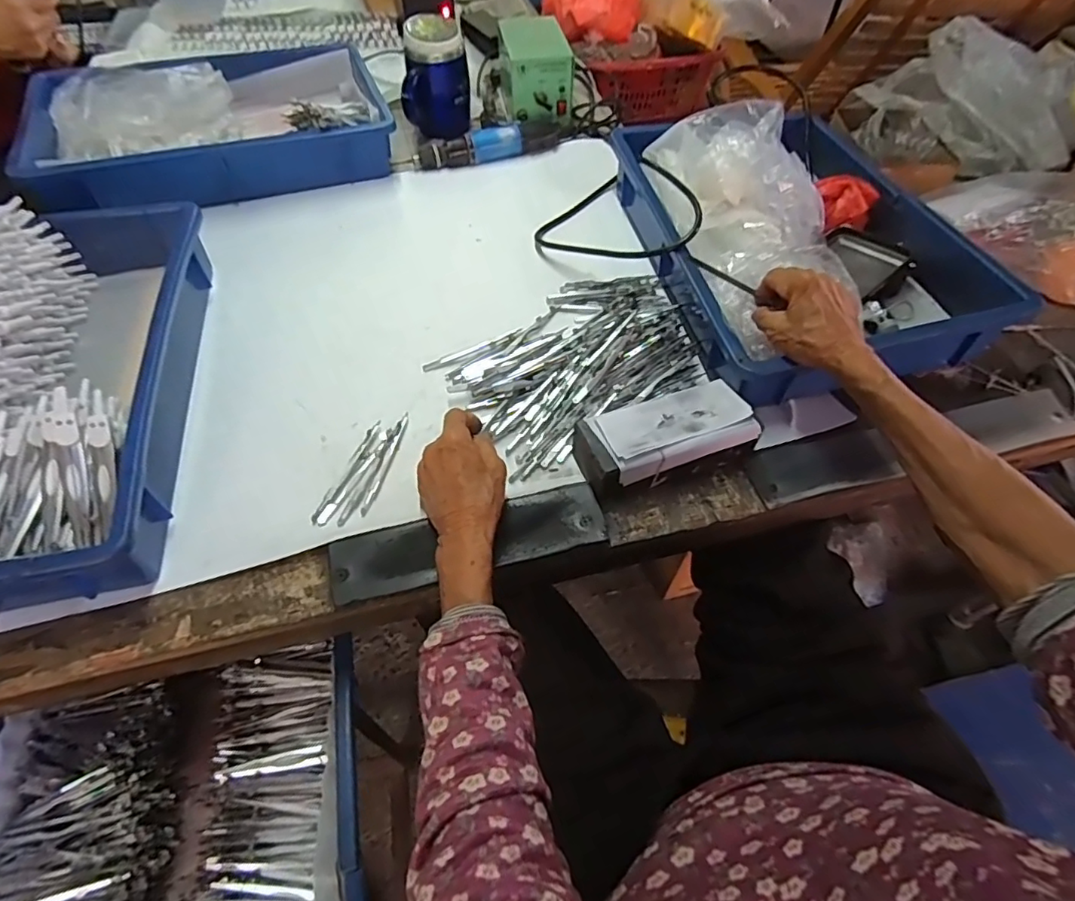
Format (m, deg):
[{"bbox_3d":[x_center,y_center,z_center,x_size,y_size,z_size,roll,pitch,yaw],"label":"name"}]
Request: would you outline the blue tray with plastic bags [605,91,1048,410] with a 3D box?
[{"bbox_3d":[0.276,-0.245,0.607,0.299,0.128,0.411,-9,54,-8],"label":"blue tray with plastic bags"}]

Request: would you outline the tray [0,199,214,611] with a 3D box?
[{"bbox_3d":[-0.439,-0.073,0.472,0.272,0.123,0.422,-7,54,-7],"label":"tray"}]

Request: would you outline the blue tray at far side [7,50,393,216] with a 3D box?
[{"bbox_3d":[-0.434,-0.442,0.762,0.425,0.085,0.296,-18,56,-14],"label":"blue tray at far side"}]

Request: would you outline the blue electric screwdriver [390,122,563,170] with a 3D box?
[{"bbox_3d":[-0.077,-0.435,0.799,0.237,0.036,0.046,-18,56,-14],"label":"blue electric screwdriver"}]

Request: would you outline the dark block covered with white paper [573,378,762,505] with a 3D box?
[{"bbox_3d":[0.108,-0.011,0.482,0.144,0.039,0.061,-16,56,-13],"label":"dark block covered with white paper"}]

